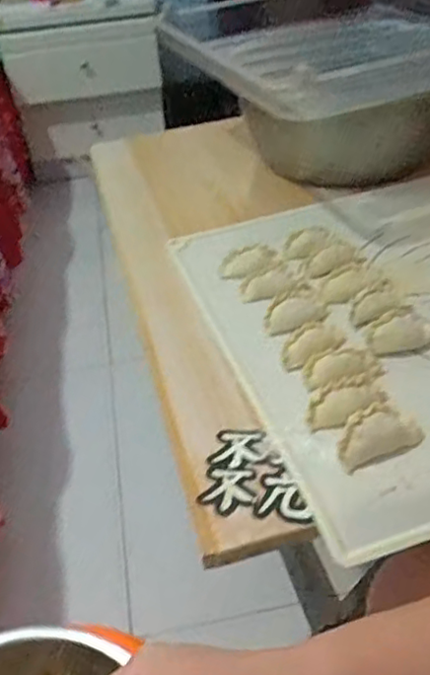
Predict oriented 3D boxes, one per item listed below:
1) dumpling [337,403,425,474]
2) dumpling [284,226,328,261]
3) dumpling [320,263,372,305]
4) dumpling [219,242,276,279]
[{"bbox_3d":[0.105,0.062,0.415,0.057,0.018,0.029,-17,41,-15],"label":"dumpling"},{"bbox_3d":[0.091,-0.092,0.613,0.051,0.019,0.028,-29,45,-27],"label":"dumpling"},{"bbox_3d":[0.117,-0.046,0.558,0.060,0.016,0.025,-25,43,-24],"label":"dumpling"},{"bbox_3d":[0.030,-0.071,0.598,0.052,0.028,0.020,-5,39,0],"label":"dumpling"}]

